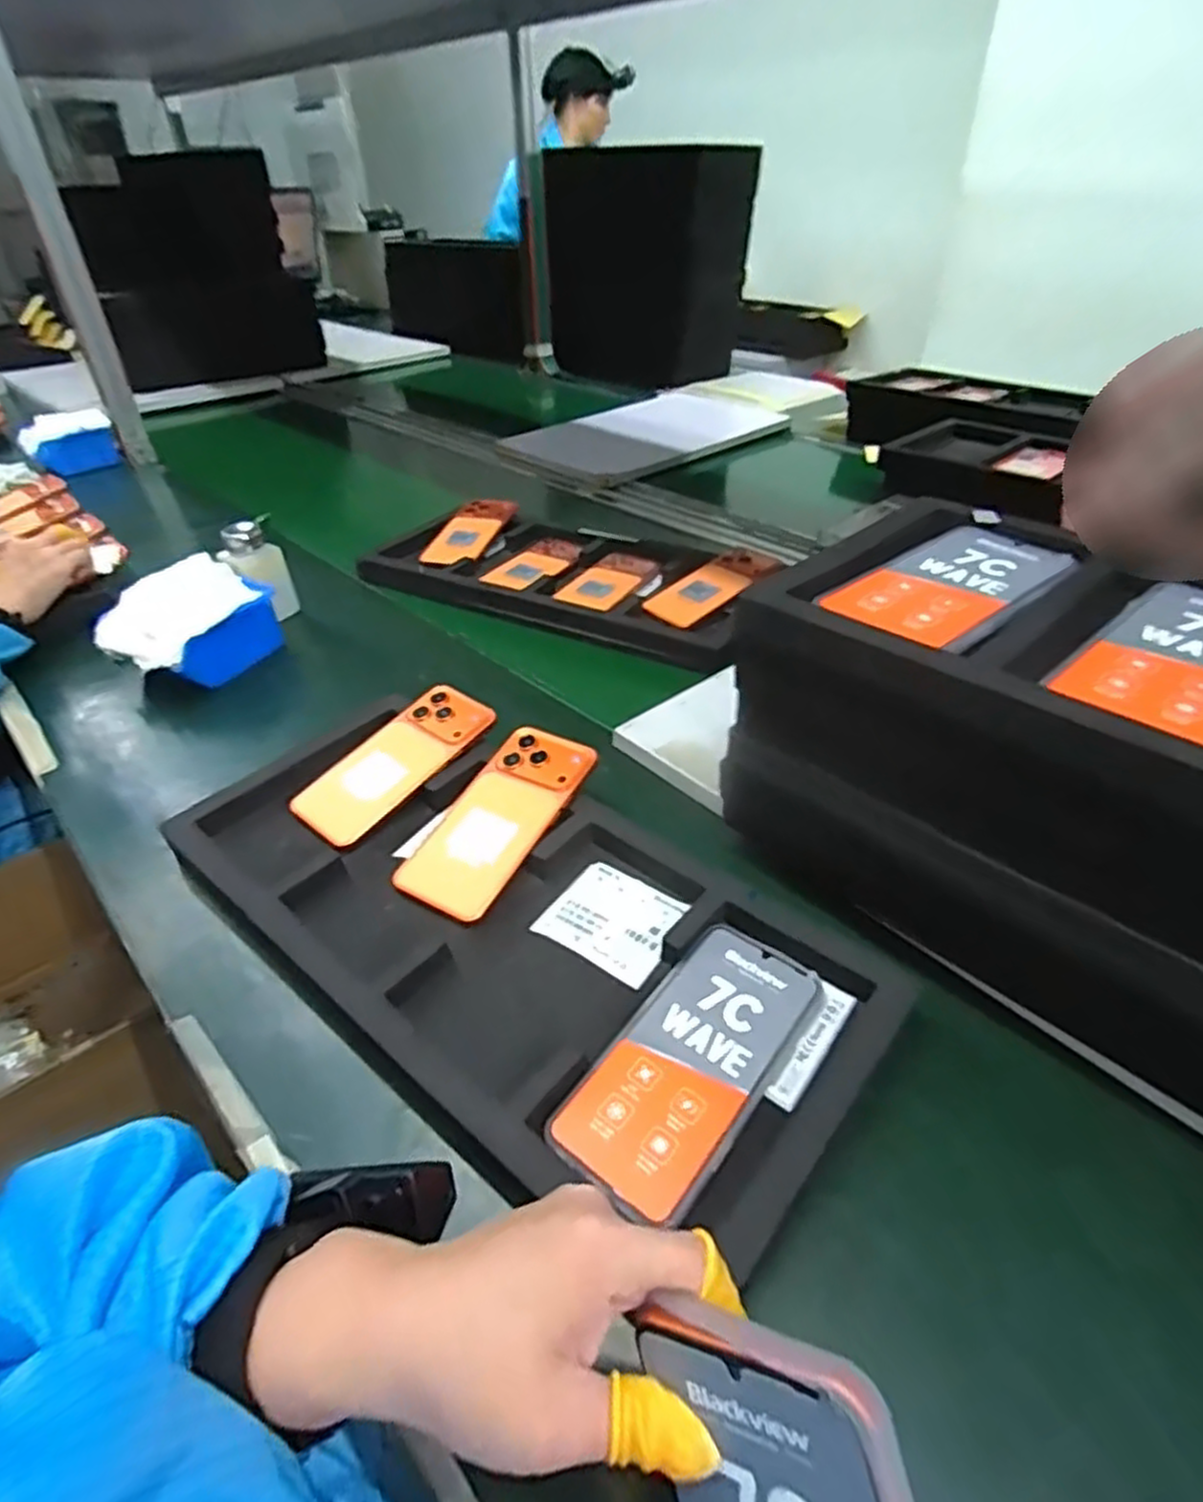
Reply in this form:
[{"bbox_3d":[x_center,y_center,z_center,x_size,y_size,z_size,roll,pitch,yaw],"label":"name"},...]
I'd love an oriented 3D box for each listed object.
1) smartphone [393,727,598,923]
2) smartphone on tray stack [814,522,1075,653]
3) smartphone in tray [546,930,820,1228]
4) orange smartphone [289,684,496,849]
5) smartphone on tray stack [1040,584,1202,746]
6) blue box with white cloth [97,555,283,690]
[{"bbox_3d":[-0.074,0.047,0.549,0.080,0.012,0.164,21,55,25],"label":"smartphone"},{"bbox_3d":[0.207,-0.099,0.439,0.160,0.008,0.083,-28,46,-31],"label":"smartphone on tray stack"},{"bbox_3d":[0.049,0.164,0.409,0.077,0.011,0.162,25,45,29],"label":"smartphone in tray"},{"bbox_3d":[-0.164,0.008,0.607,0.080,0.011,0.167,31,61,34],"label":"orange smartphone"},{"bbox_3d":[0.289,-0.046,0.369,0.151,0.006,0.078,-29,46,-31],"label":"smartphone on tray stack"},{"bbox_3d":[-0.415,-0.131,0.759,0.113,0.078,0.139,21,43,25],"label":"blue box with white cloth"}]

